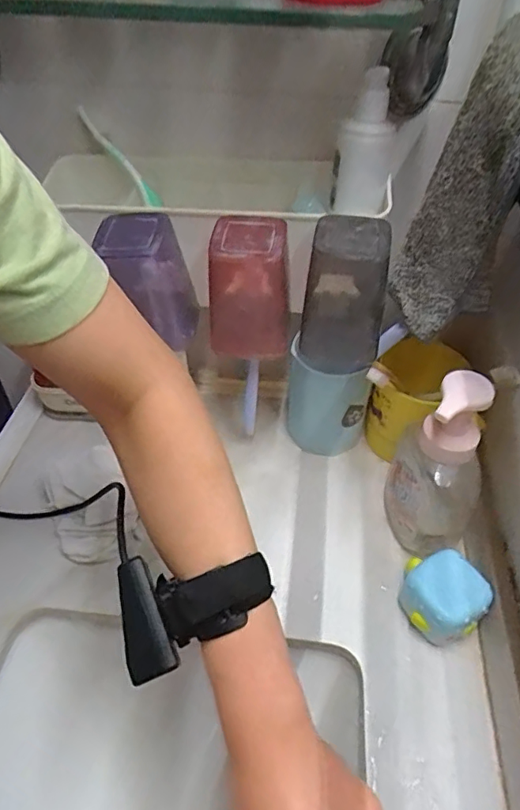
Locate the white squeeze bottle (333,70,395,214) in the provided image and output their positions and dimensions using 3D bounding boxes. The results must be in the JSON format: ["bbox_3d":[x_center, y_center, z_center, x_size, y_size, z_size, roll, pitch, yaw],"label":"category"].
[{"bbox_3d":[0.078,-0.189,0.395,0.038,0.096,0.040,10,45,8],"label":"white squeeze bottle"}]

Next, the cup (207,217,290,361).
[{"bbox_3d":[-0.010,-0.088,0.413,0.065,0.099,0.056,3,44,1],"label":"cup"}]

